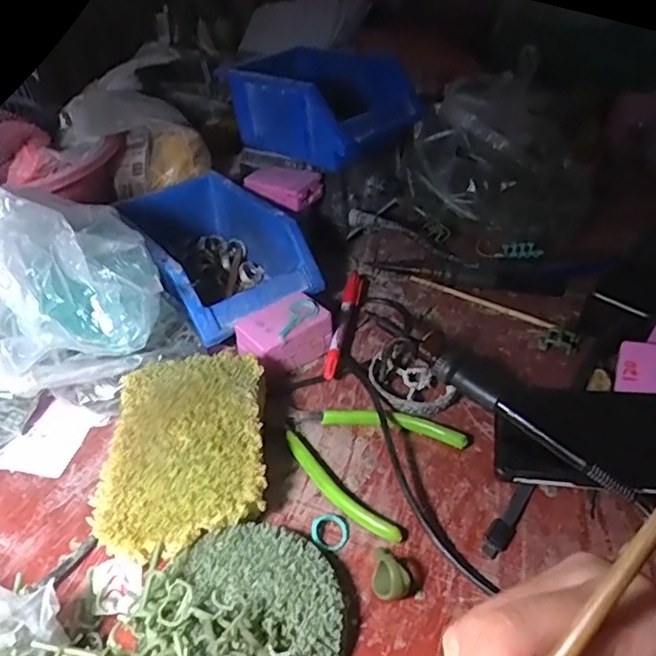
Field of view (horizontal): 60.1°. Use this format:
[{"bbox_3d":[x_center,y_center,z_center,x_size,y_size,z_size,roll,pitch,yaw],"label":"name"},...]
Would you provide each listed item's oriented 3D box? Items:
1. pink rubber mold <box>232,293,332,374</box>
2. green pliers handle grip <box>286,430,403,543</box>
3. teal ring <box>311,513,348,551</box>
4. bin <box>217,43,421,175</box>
[{"bbox_3d":[-0.036,0.005,0.462,0.070,0.039,0.044,-30,48,-30],"label":"pink rubber mold"},{"bbox_3d":[0.005,0.104,0.368,0.015,0.011,0.103,-32,49,-31],"label":"green pliers handle grip"},{"bbox_3d":[0.001,0.123,0.345,0.022,0.009,0.021,-1,40,0],"label":"teal ring"},{"bbox_3d":[-0.007,-0.231,0.595,0.133,0.088,0.194,-32,49,-32],"label":"bin"}]

